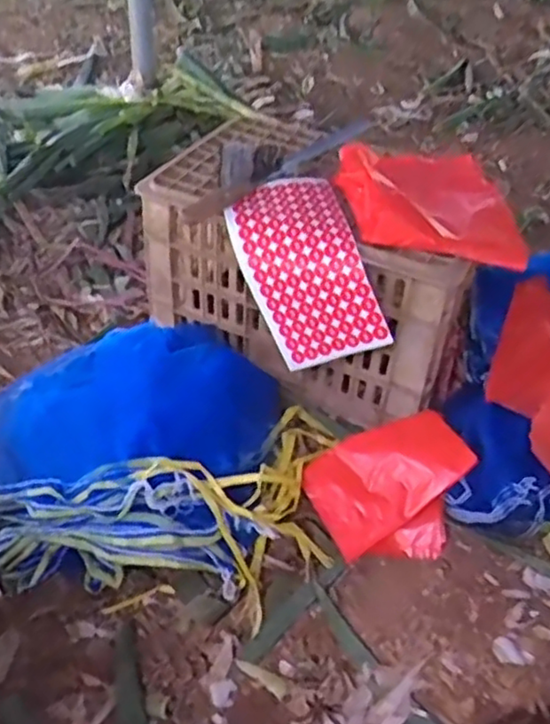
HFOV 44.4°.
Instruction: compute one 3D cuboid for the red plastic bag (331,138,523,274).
[{"bbox_3d":[0.227,-0.240,0.973,0.234,0.079,0.278,-2,43,-6],"label":"red plastic bag"}]

